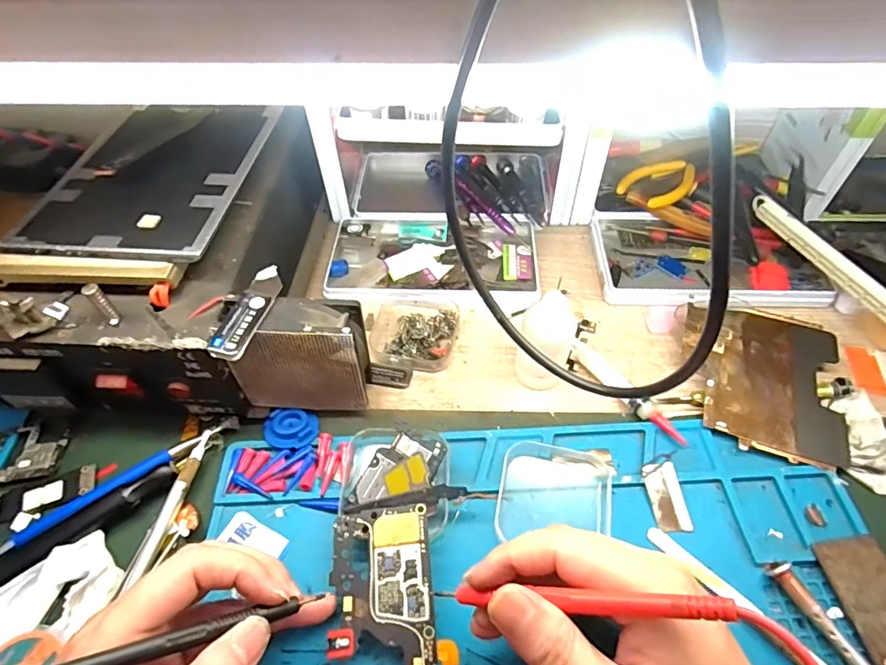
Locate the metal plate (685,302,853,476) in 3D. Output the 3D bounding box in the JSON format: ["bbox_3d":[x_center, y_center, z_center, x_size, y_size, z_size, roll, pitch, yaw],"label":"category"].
[{"bbox_3d":[0.219,0.032,0.333,0.098,0.005,0.108,15,57,10],"label":"metal plate"}]

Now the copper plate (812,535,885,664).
[{"bbox_3d":[0.226,0.140,0.253,0.034,0.004,0.060,-7,54,0],"label":"copper plate"}]

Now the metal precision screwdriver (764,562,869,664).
[{"bbox_3d":[0.197,0.155,0.239,0.009,0.010,0.082,-22,55,-15],"label":"metal precision screwdriver"}]

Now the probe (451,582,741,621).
[{"bbox_3d":[0.052,0.101,0.185,0.105,0.006,0.009,-15,47,28],"label":"probe"}]

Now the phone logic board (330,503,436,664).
[{"bbox_3d":[-0.025,0.151,0.240,0.051,0.006,0.123,-14,58,2],"label":"phone logic board"}]

